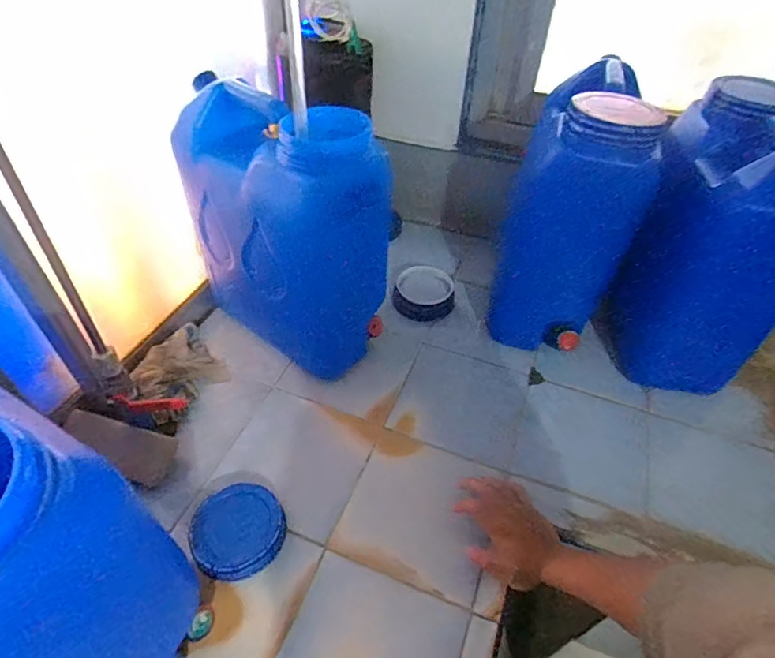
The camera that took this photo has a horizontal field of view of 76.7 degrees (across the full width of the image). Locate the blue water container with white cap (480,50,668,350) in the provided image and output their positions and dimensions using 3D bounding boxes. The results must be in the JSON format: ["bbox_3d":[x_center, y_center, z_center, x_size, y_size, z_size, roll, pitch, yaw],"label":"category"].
[{"bbox_3d":[0.309,-0.185,0.837,0.187,0.430,0.265,15,46,11],"label":"blue water container with white cap"}]

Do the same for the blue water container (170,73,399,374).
[{"bbox_3d":[-0.159,-0.147,0.765,0.271,0.397,0.175,35,53,28],"label":"blue water container"}]

